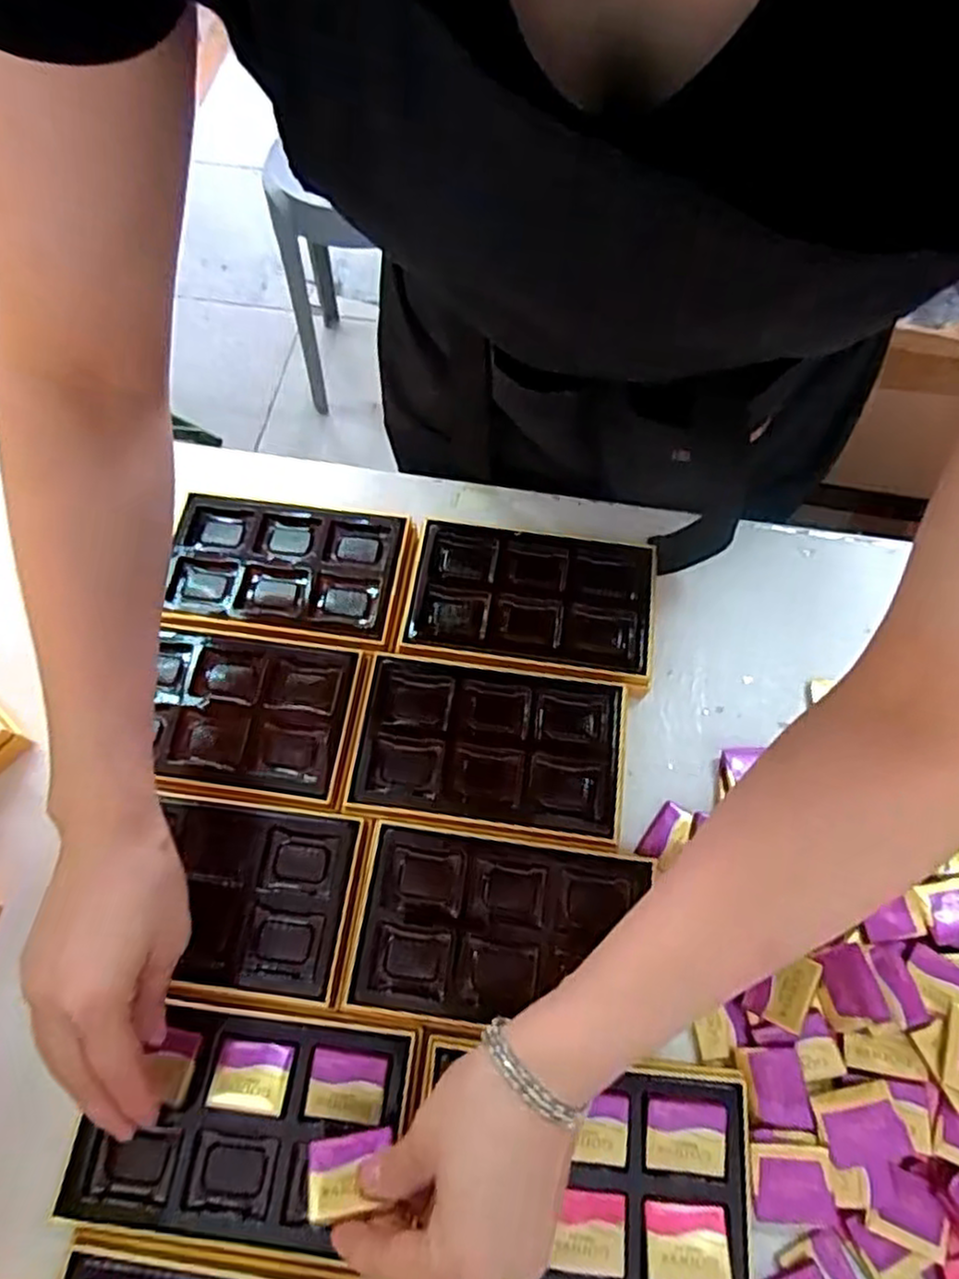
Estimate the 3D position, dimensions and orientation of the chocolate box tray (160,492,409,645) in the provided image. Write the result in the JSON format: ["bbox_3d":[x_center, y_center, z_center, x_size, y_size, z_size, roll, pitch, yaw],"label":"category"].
[{"bbox_3d":[-0.134,-0.053,0.496,0.157,0.017,0.100,7,67,3],"label":"chocolate box tray"}]

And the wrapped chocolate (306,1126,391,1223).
[{"bbox_3d":[-0.060,0.244,0.332,0.037,0.007,0.034,-8,29,-6],"label":"wrapped chocolate"}]

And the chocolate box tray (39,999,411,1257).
[{"bbox_3d":[-0.119,0.241,0.360,0.156,0.027,0.100,8,67,1],"label":"chocolate box tray"}]

